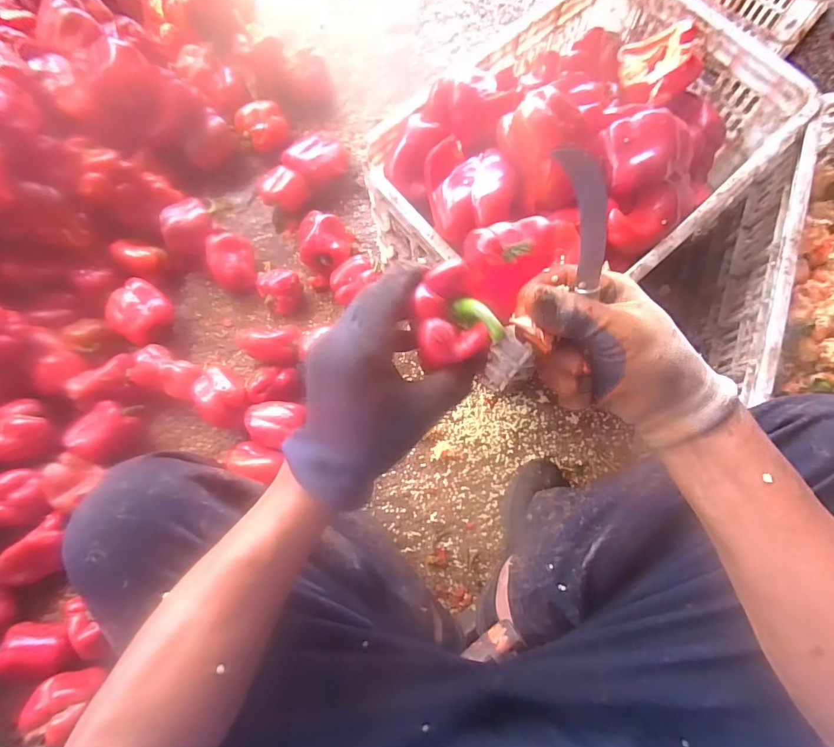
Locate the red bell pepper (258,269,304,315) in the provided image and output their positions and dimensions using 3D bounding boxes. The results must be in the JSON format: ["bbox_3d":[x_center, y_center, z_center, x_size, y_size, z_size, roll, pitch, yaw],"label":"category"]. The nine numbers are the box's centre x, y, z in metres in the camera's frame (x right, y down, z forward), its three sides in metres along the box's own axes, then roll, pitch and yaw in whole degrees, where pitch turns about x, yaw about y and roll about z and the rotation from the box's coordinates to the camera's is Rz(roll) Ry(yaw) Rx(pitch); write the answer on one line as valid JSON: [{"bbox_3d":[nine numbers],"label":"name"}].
[{"bbox_3d":[-0.232,-0.144,0.779,0.072,0.056,0.084,-38,78,-8],"label":"red bell pepper"}]

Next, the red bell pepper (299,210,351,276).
[{"bbox_3d":[-0.159,-0.217,0.779,0.088,0.088,0.094,0,76,1],"label":"red bell pepper"}]

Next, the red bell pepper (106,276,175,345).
[{"bbox_3d":[-0.466,-0.103,0.763,0.083,0.074,0.091,0,76,1],"label":"red bell pepper"}]

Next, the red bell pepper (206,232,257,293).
[{"bbox_3d":[-0.320,-0.190,0.784,0.076,0.070,0.091,-3,76,0],"label":"red bell pepper"}]

